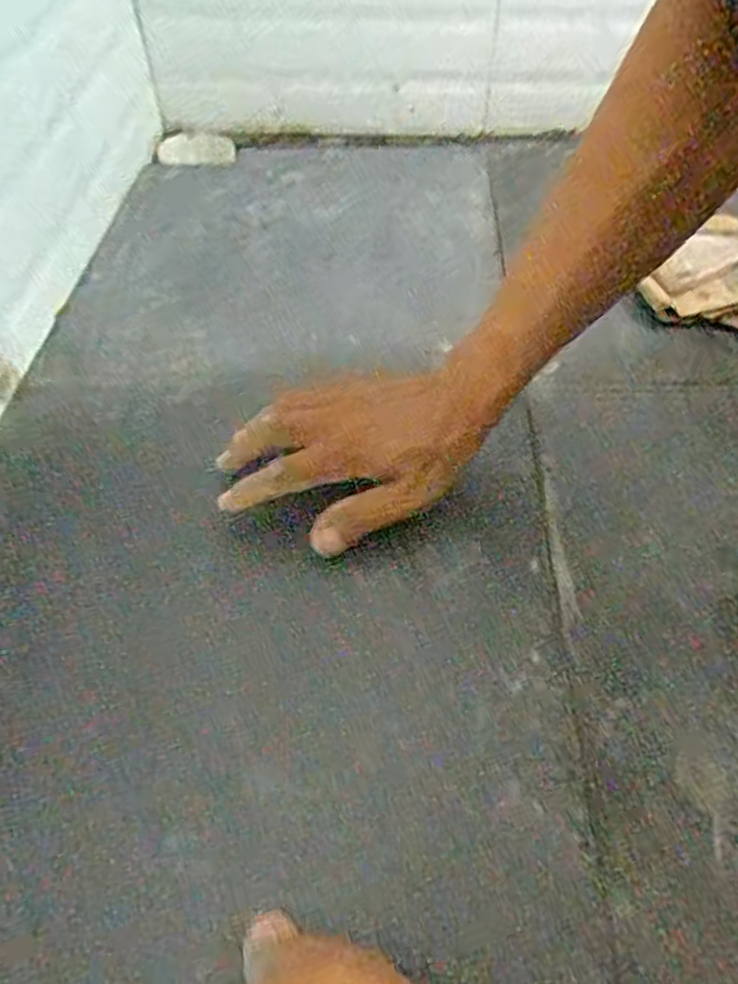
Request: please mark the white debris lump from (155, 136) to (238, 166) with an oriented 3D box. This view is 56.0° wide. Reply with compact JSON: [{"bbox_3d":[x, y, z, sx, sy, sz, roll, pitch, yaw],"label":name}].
[{"bbox_3d":[-0.210,-0.419,0.852,0.101,0.025,0.038,-22,54,-33],"label":"white debris lump"}]

